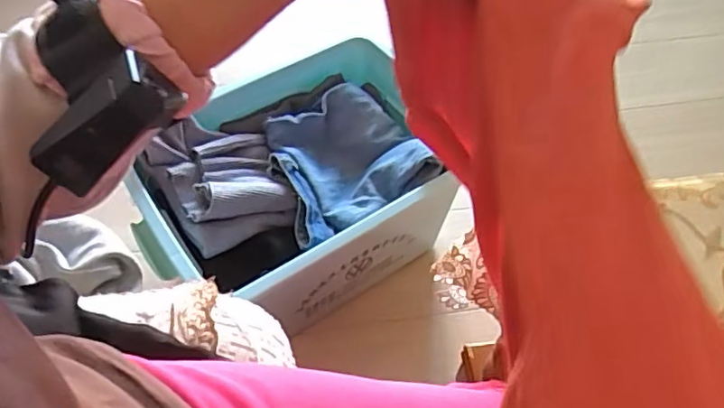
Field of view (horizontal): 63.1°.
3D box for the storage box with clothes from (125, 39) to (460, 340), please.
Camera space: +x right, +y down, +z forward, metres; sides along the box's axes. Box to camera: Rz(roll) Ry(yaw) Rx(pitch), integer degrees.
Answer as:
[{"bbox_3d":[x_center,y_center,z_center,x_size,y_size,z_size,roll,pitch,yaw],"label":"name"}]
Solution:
[{"bbox_3d":[-0.084,-0.007,0.932,0.473,0.258,0.317,-31,60,-20],"label":"storage box with clothes"}]

